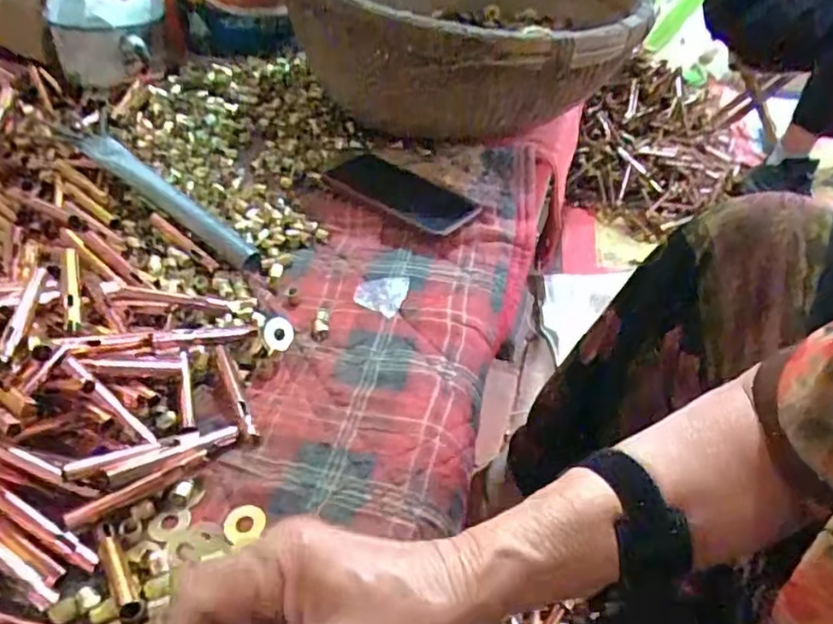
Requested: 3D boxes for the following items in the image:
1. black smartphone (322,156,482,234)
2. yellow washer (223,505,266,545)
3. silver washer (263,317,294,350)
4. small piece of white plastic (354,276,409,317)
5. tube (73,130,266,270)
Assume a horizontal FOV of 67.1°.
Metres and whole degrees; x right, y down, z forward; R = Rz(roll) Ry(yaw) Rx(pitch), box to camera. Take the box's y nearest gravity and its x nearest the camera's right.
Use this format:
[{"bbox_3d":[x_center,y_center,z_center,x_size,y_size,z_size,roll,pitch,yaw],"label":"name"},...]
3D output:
[{"bbox_3d":[-0.017,-0.126,0.644,0.158,0.016,0.075,25,46,24],"label":"black smartphone"},{"bbox_3d":[-0.105,0.127,0.380,0.024,0.004,0.022,5,41,4],"label":"yellow washer"},{"bbox_3d":[-0.107,0.018,0.490,0.023,0.005,0.027,14,71,-29],"label":"silver washer"},{"bbox_3d":[-0.027,-0.019,0.544,0.043,0.005,0.048,22,45,22],"label":"small piece of white plastic"},{"bbox_3d":[-0.225,-0.103,0.580,0.205,0.020,0.033,35,49,11],"label":"tube"}]

